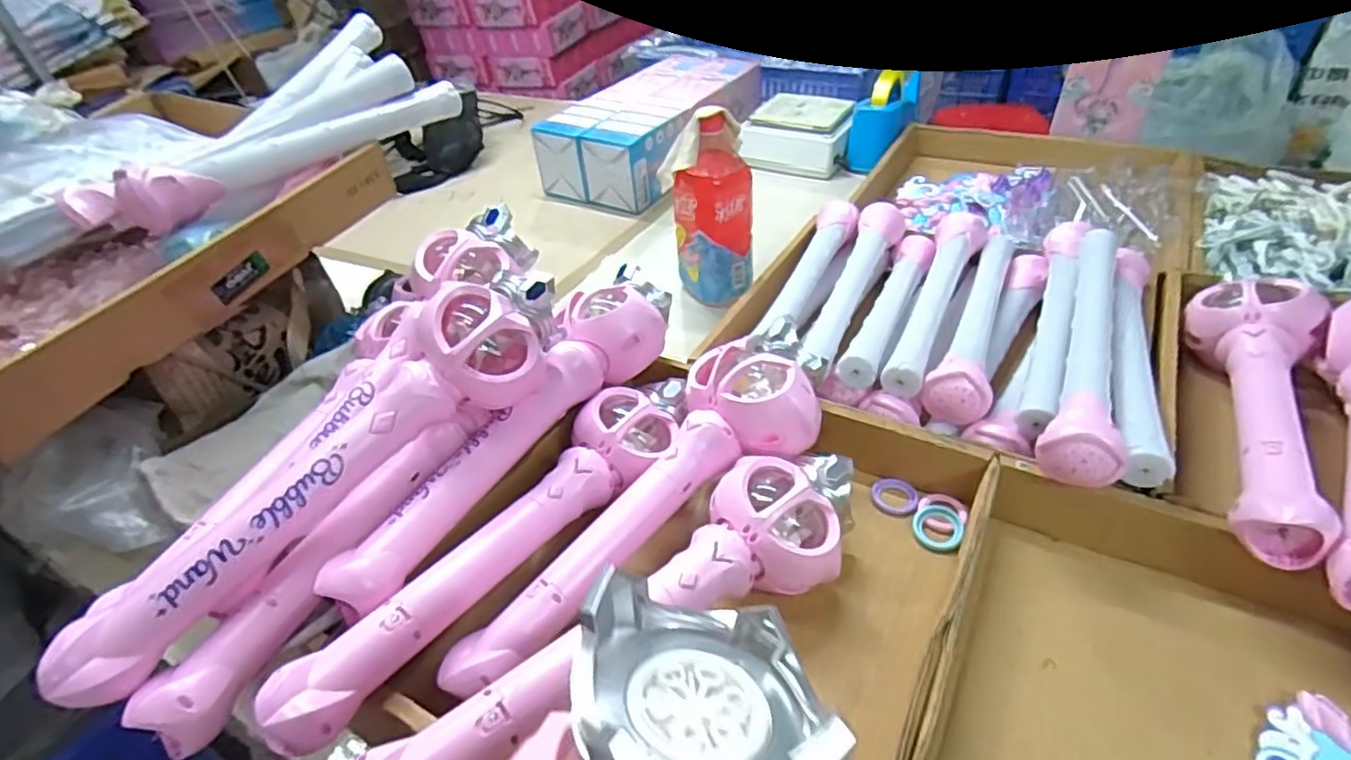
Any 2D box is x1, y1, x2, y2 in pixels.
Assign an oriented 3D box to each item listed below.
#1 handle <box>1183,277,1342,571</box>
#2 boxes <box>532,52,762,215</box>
[{"bbox_3d":[0.460,0.014,0.520,0.092,0.061,0.330,20,46,29],"label":"handle"},{"bbox_3d":[-0.026,-0.440,1.157,0.214,0.140,0.427,20,46,29],"label":"boxes"}]

